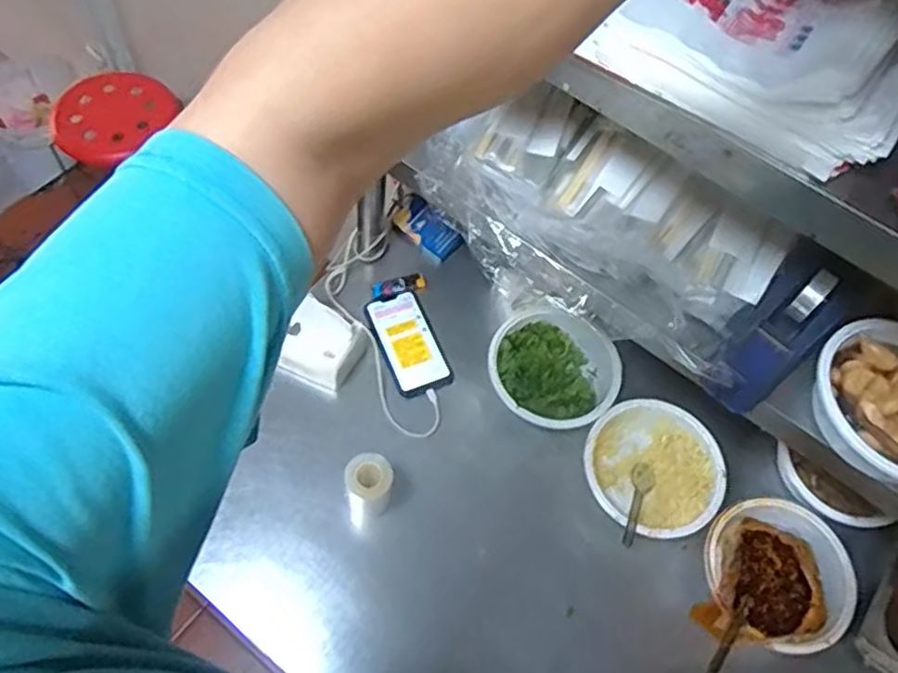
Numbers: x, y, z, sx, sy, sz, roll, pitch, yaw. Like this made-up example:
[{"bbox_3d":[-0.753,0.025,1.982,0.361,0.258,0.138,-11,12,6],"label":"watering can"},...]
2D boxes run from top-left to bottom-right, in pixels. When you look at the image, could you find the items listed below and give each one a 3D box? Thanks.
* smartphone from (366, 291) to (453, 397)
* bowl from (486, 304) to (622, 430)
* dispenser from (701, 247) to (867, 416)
[{"bbox_3d":[-0.056,0.009,0.991,0.084,0.015,0.156,-18,63,-12],"label":"smartphone"},{"bbox_3d":[0.140,0.044,0.951,0.166,0.056,0.178,1,61,-2],"label":"bowl"},{"bbox_3d":[0.331,-0.009,0.692,0.078,0.091,0.189,41,79,18],"label":"dispenser"}]

